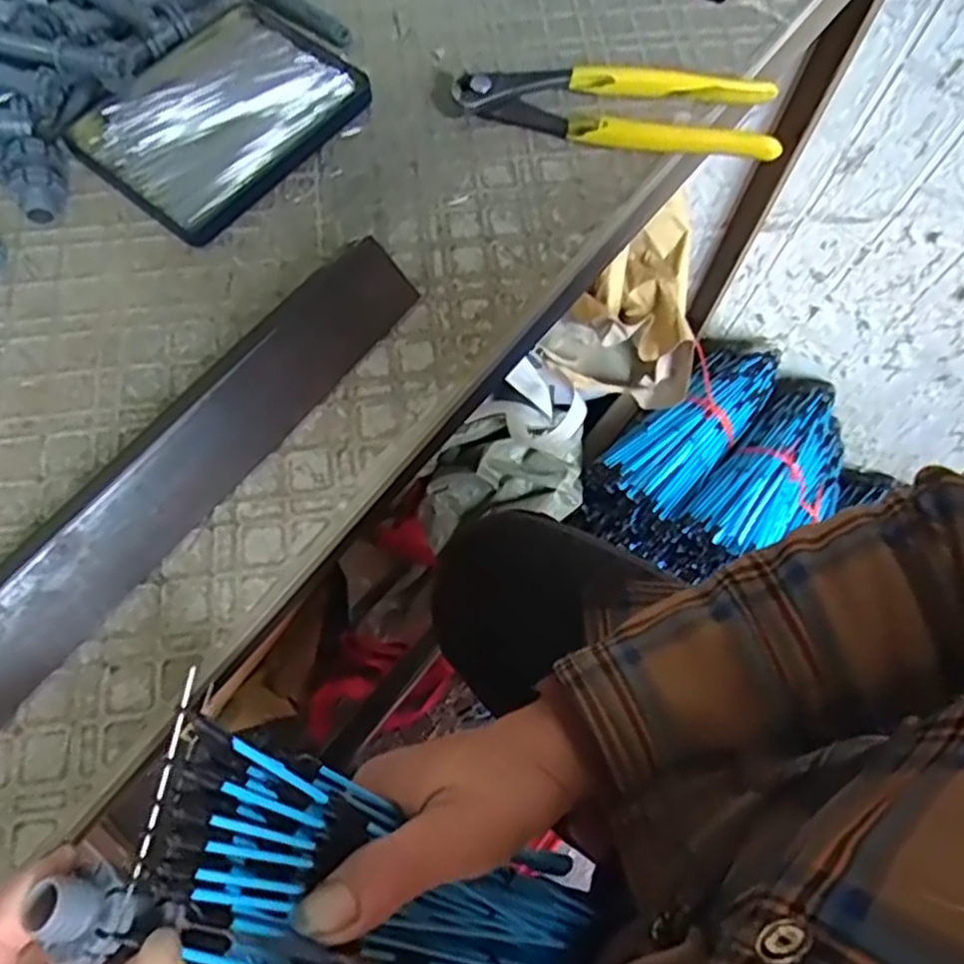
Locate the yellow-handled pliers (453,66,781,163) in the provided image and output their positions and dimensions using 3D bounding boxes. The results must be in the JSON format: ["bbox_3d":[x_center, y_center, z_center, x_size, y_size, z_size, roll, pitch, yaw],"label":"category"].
[{"bbox_3d":[0.070,-0.195,0.390,0.163,0.016,0.044,5,68,-1],"label":"yellow-handled pliers"}]

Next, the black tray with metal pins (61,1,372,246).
[{"bbox_3d":[-0.132,-0.188,0.383,0.097,0.008,0.130,38,71,11],"label":"black tray with metal pins"}]

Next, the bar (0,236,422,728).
[{"bbox_3d":[-0.146,0.011,0.293,0.049,0.028,0.311,37,71,11],"label":"bar"}]

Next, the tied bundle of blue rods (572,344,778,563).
[{"bbox_3d":[0.277,-0.064,1.032,0.125,0.129,0.330,39,72,12],"label":"tied bundle of blue rods"}]

